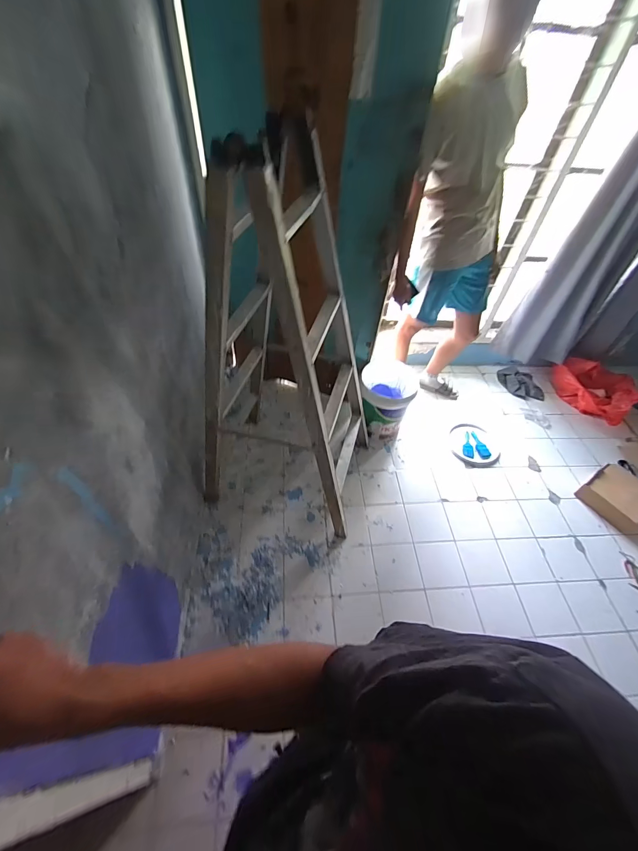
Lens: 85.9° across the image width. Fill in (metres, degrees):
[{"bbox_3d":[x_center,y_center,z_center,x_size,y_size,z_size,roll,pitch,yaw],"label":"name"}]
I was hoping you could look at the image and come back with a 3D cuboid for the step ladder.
[{"bbox_3d":[-0.118,-0.202,1.292,0.669,1.380,0.554,14,52,6],"label":"step ladder"}]

